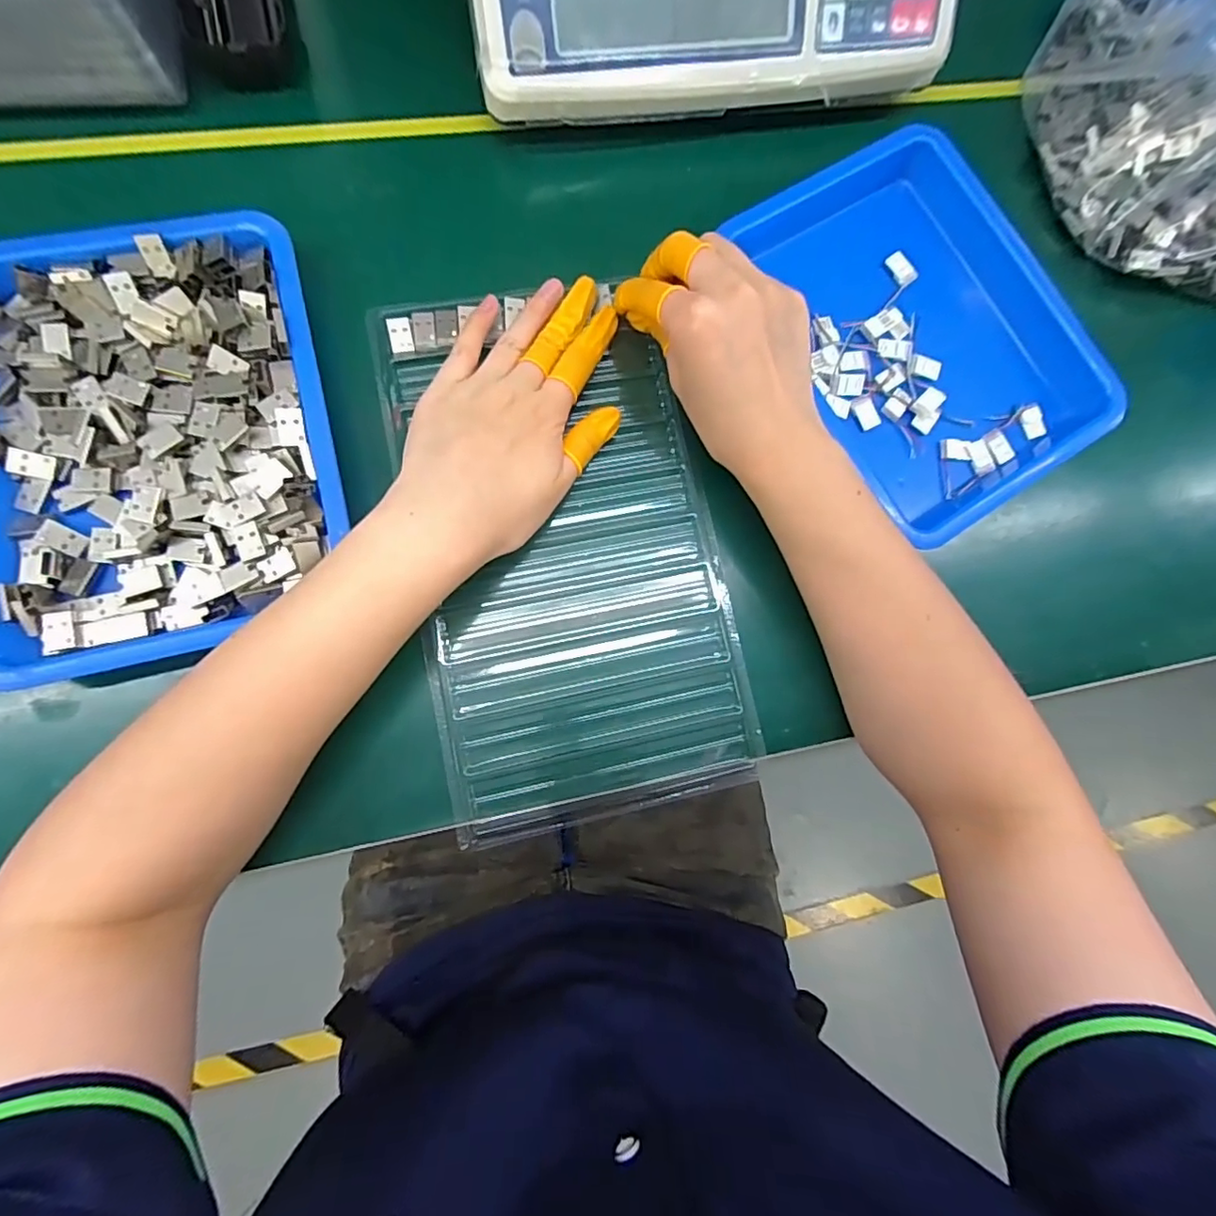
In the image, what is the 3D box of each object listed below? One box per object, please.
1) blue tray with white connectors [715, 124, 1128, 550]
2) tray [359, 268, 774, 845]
[{"bbox_3d":[0.185,-0.165,0.334,0.165,0.032,0.226,-28,87,-8],"label":"blue tray with white connectors"},{"bbox_3d":[-0.021,-0.031,0.308,0.161,0.017,0.288,-11,85,-7],"label":"tray"}]

